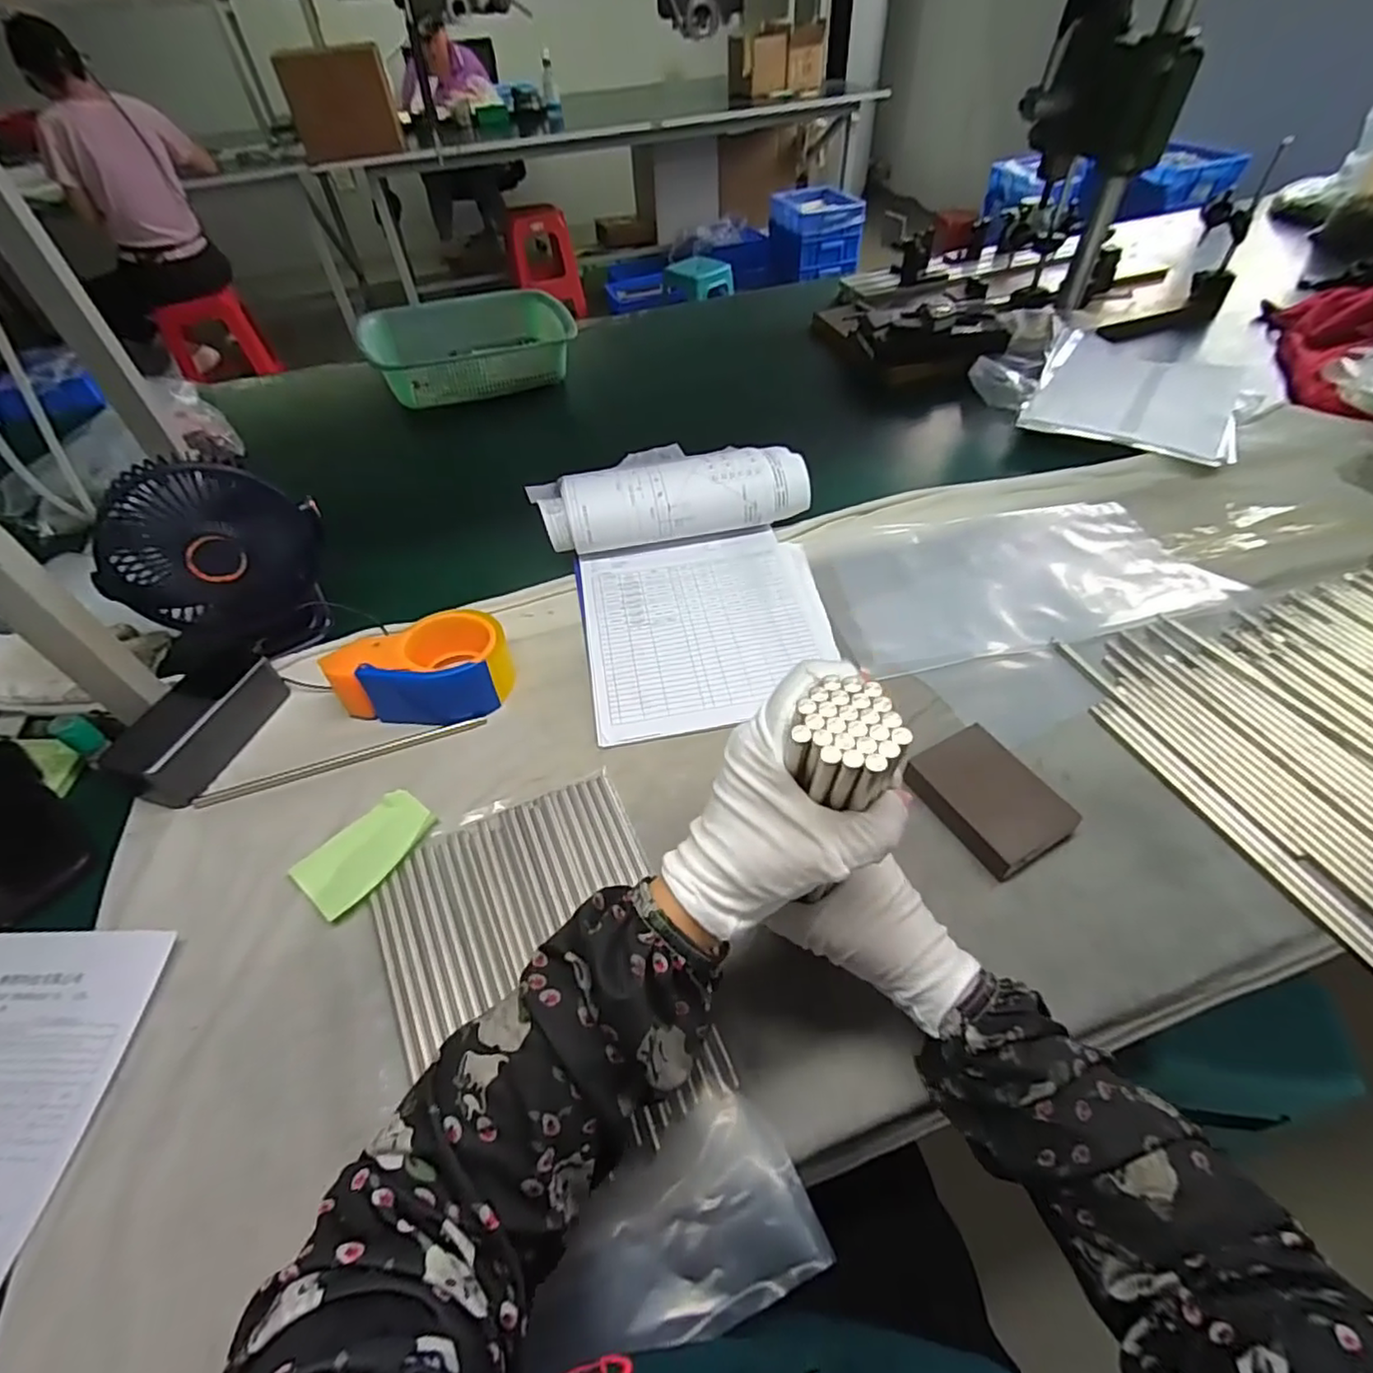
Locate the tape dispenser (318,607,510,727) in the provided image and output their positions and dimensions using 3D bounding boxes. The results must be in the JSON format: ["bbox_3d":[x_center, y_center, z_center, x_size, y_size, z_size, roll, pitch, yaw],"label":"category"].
[{"bbox_3d":[-0.225,-0.018,0.543,0.139,0.054,0.082,-1,49,2],"label":"tape dispenser"}]

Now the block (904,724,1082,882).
[{"bbox_3d":[0.214,0.079,0.451,0.071,0.023,0.095,-24,52,-17],"label":"block"}]

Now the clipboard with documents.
[{"bbox_3d":[0.007,-0.100,0.589,0.262,0.069,0.300,-8,49,-4],"label":"clipboard with documents"}]

